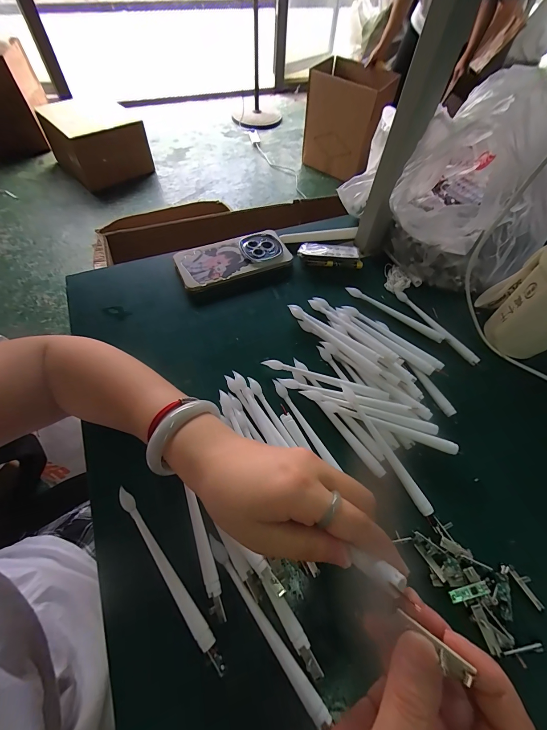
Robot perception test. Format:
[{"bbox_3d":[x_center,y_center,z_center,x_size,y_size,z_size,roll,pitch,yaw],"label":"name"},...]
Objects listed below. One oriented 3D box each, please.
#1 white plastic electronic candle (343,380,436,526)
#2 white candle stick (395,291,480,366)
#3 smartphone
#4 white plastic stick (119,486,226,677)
[{"bbox_3d":[0.113,0.082,0.308,0.012,0.008,0.149,-23,63,-16],"label":"white plastic electronic candle"},{"bbox_3d":[0.217,-0.054,0.405,0.014,0.008,0.139,-27,64,-18],"label":"white candle stick"},{"bbox_3d":[-0.059,-0.156,0.444,0.162,0.017,0.078,-21,62,-15],"label":"smartphone"},{"bbox_3d":[-0.088,0.168,0.247,0.012,0.006,0.156,-35,67,-21],"label":"white plastic stick"}]

